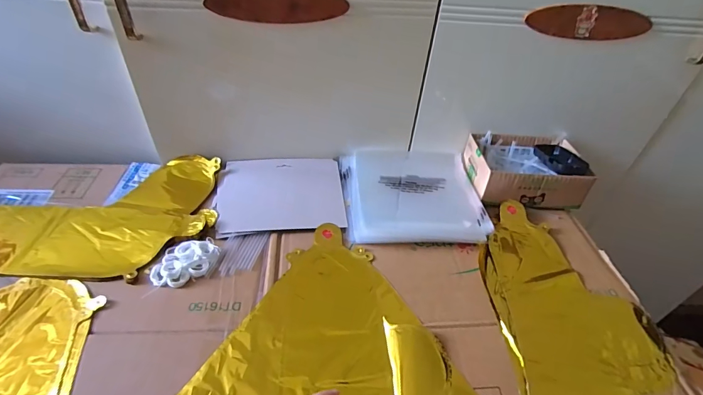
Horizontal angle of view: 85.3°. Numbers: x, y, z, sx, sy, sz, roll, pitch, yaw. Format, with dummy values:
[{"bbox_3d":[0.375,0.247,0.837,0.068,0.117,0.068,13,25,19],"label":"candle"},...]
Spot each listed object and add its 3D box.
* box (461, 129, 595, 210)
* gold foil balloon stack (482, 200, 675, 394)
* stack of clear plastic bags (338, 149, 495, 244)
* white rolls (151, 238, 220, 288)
[{"bbox_3d":[0.308,-0.053,0.687,0.185,0.073,0.142,2,44,-3],"label":"box"},{"bbox_3d":[0.288,0.189,0.471,0.211,0.019,0.444,-1,44,-7],"label":"gold foil balloon stack"},{"bbox_3d":[0.099,-0.014,0.650,0.226,0.018,0.221,-1,44,-6],"label":"stack of clear plastic bags"},{"bbox_3d":[-0.229,0.088,0.525,0.088,0.010,0.058,-30,54,-31],"label":"white rolls"}]

